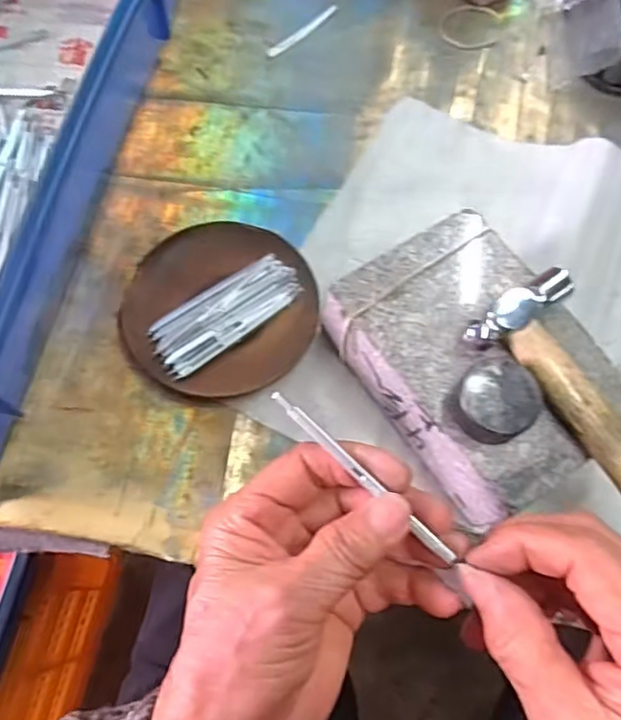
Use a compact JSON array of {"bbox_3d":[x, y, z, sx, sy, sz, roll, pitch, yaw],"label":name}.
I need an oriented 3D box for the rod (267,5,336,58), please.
[{"bbox_3d":[-0.005,-0.257,0.466,0.072,0.004,0.009,-41,77,-15],"label":"rod"}]

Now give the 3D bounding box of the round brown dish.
[{"bbox_3d":[-0.055,-0.033,0.373,0.113,0.015,0.112,1,70,-2],"label":"round brown dish"}]

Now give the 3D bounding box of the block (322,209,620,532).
[{"bbox_3d":[0.087,0.004,0.337,0.109,0.065,0.143,-32,75,-13],"label":"block"}]

